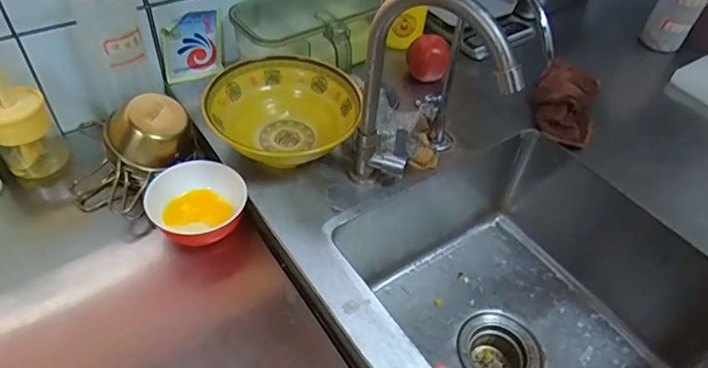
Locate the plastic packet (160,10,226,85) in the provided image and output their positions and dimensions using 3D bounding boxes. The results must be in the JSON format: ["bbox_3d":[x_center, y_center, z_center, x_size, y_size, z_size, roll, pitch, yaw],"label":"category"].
[{"bbox_3d":[-0.228,-0.194,0.704,0.085,0.095,0.012,-25,54,-26],"label":"plastic packet"}]

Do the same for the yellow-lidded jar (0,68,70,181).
[{"bbox_3d":[-0.396,-0.070,0.588,0.069,0.127,0.059,-23,55,-24],"label":"yellow-lidded jar"}]

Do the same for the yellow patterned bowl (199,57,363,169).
[{"bbox_3d":[-0.087,-0.087,0.623,0.186,0.062,0.165,-10,50,-14],"label":"yellow patterned bowl"}]

